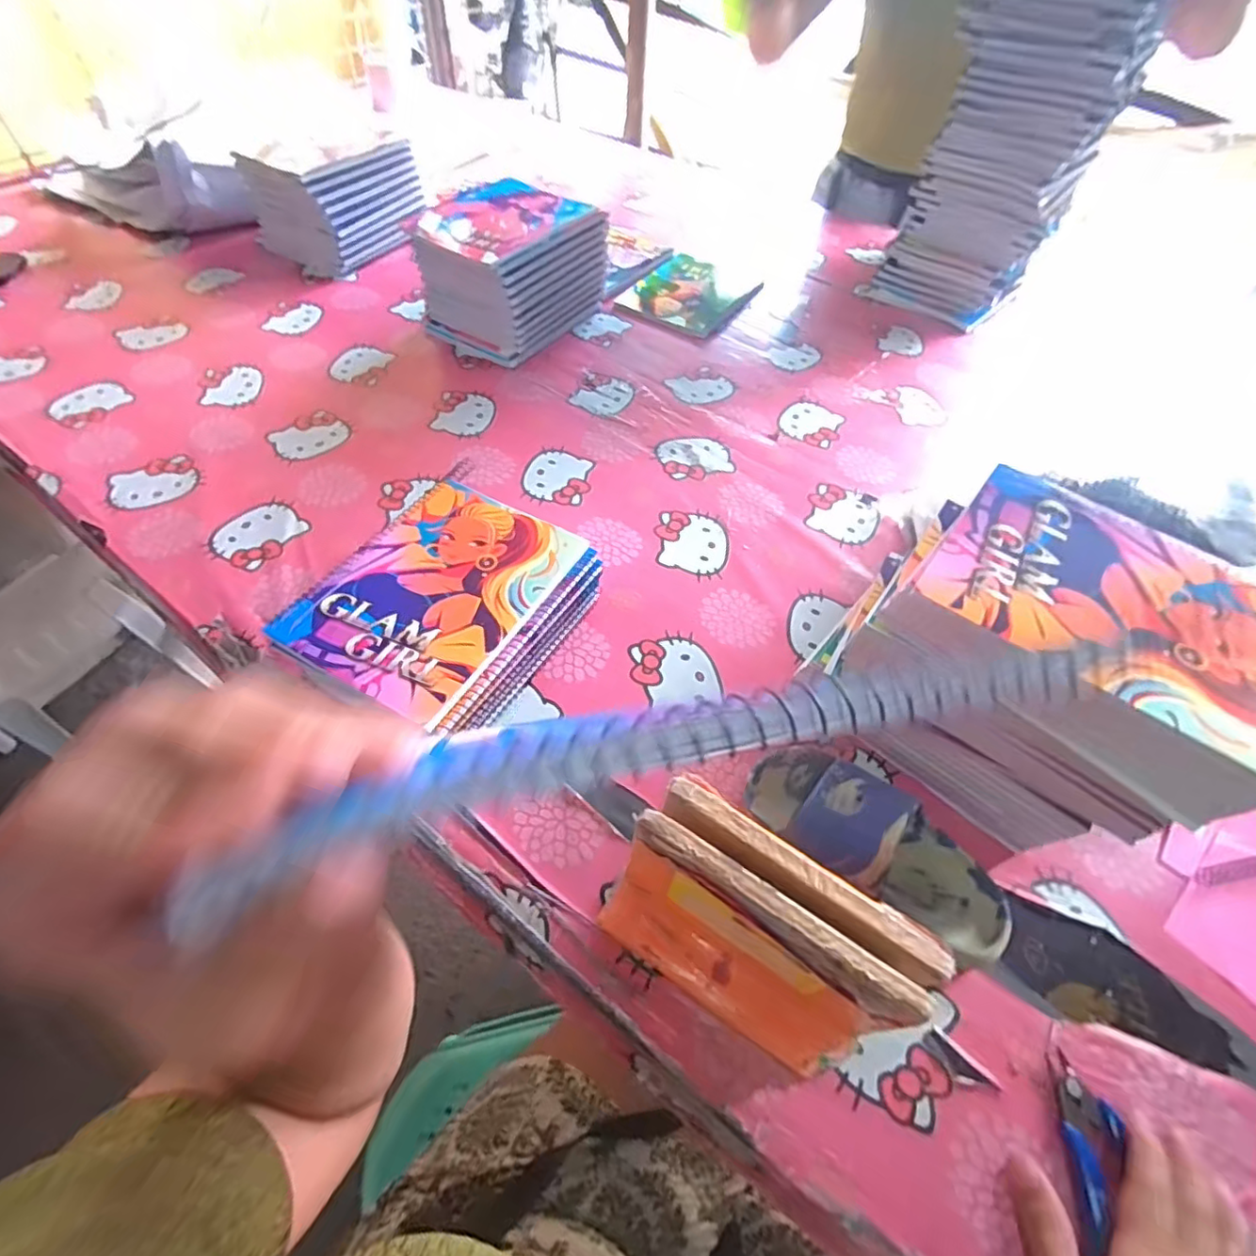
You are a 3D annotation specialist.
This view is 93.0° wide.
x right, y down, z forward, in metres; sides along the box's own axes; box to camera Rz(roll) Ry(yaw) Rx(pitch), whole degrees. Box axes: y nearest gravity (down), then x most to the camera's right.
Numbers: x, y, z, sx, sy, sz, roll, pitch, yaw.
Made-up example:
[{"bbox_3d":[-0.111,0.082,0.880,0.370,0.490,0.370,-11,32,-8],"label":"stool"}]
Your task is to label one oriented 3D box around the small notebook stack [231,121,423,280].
[{"bbox_3d":[-0.423,-0.634,0.874,0.151,0.131,0.215,29,57,17],"label":"small notebook stack"}]

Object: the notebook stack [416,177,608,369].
[{"bbox_3d":[-0.145,-0.459,0.765,0.152,0.126,0.212,31,58,18],"label":"notebook stack"}]

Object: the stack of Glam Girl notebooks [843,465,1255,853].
[{"bbox_3d":[0.276,0.034,0.406,0.199,0.172,0.146,36,59,21],"label":"stack of Glam Girl notebooks"}]

